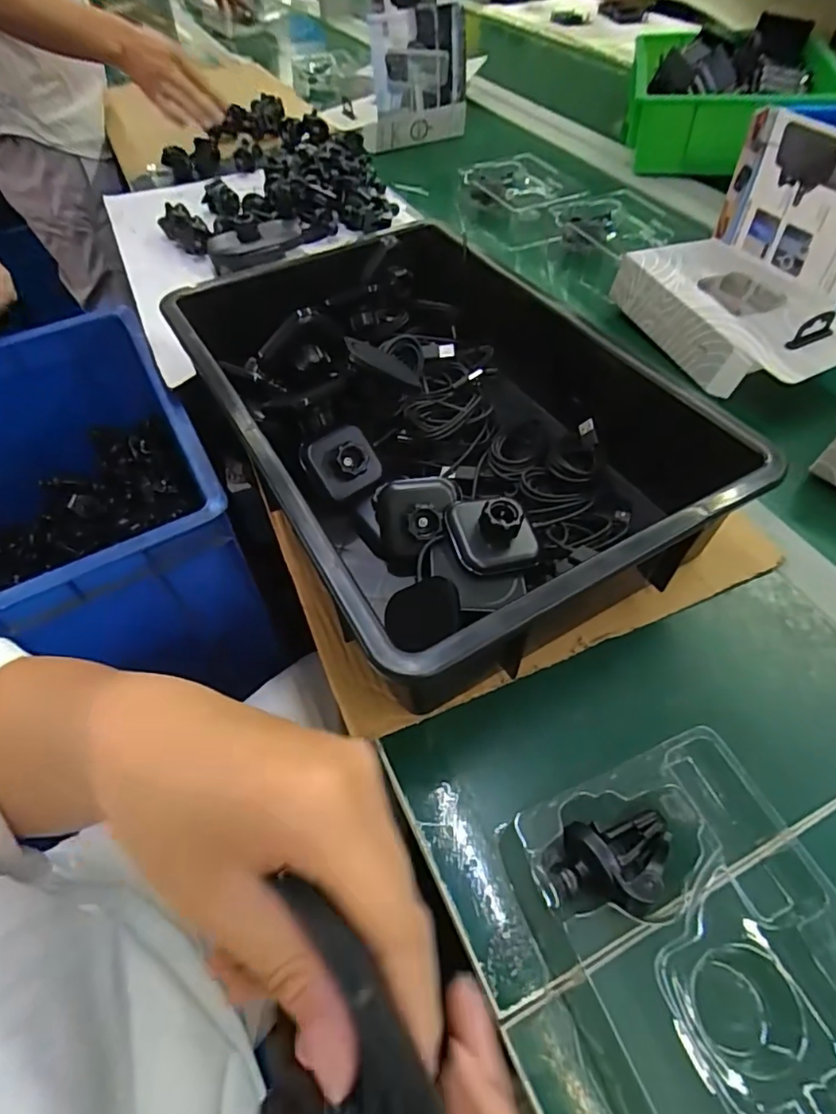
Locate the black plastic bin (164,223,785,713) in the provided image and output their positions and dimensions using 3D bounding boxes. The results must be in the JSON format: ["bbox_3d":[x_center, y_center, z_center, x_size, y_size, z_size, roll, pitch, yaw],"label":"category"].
[{"bbox_3d":[0.003,-0.111,0.442,0.265,0.108,0.388,-27,55,-16],"label":"black plastic bin"}]

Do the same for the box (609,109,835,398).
[{"bbox_3d":[0.312,-0.272,0.507,0.142,0.148,0.216,-21,53,-11],"label":"box"}]

